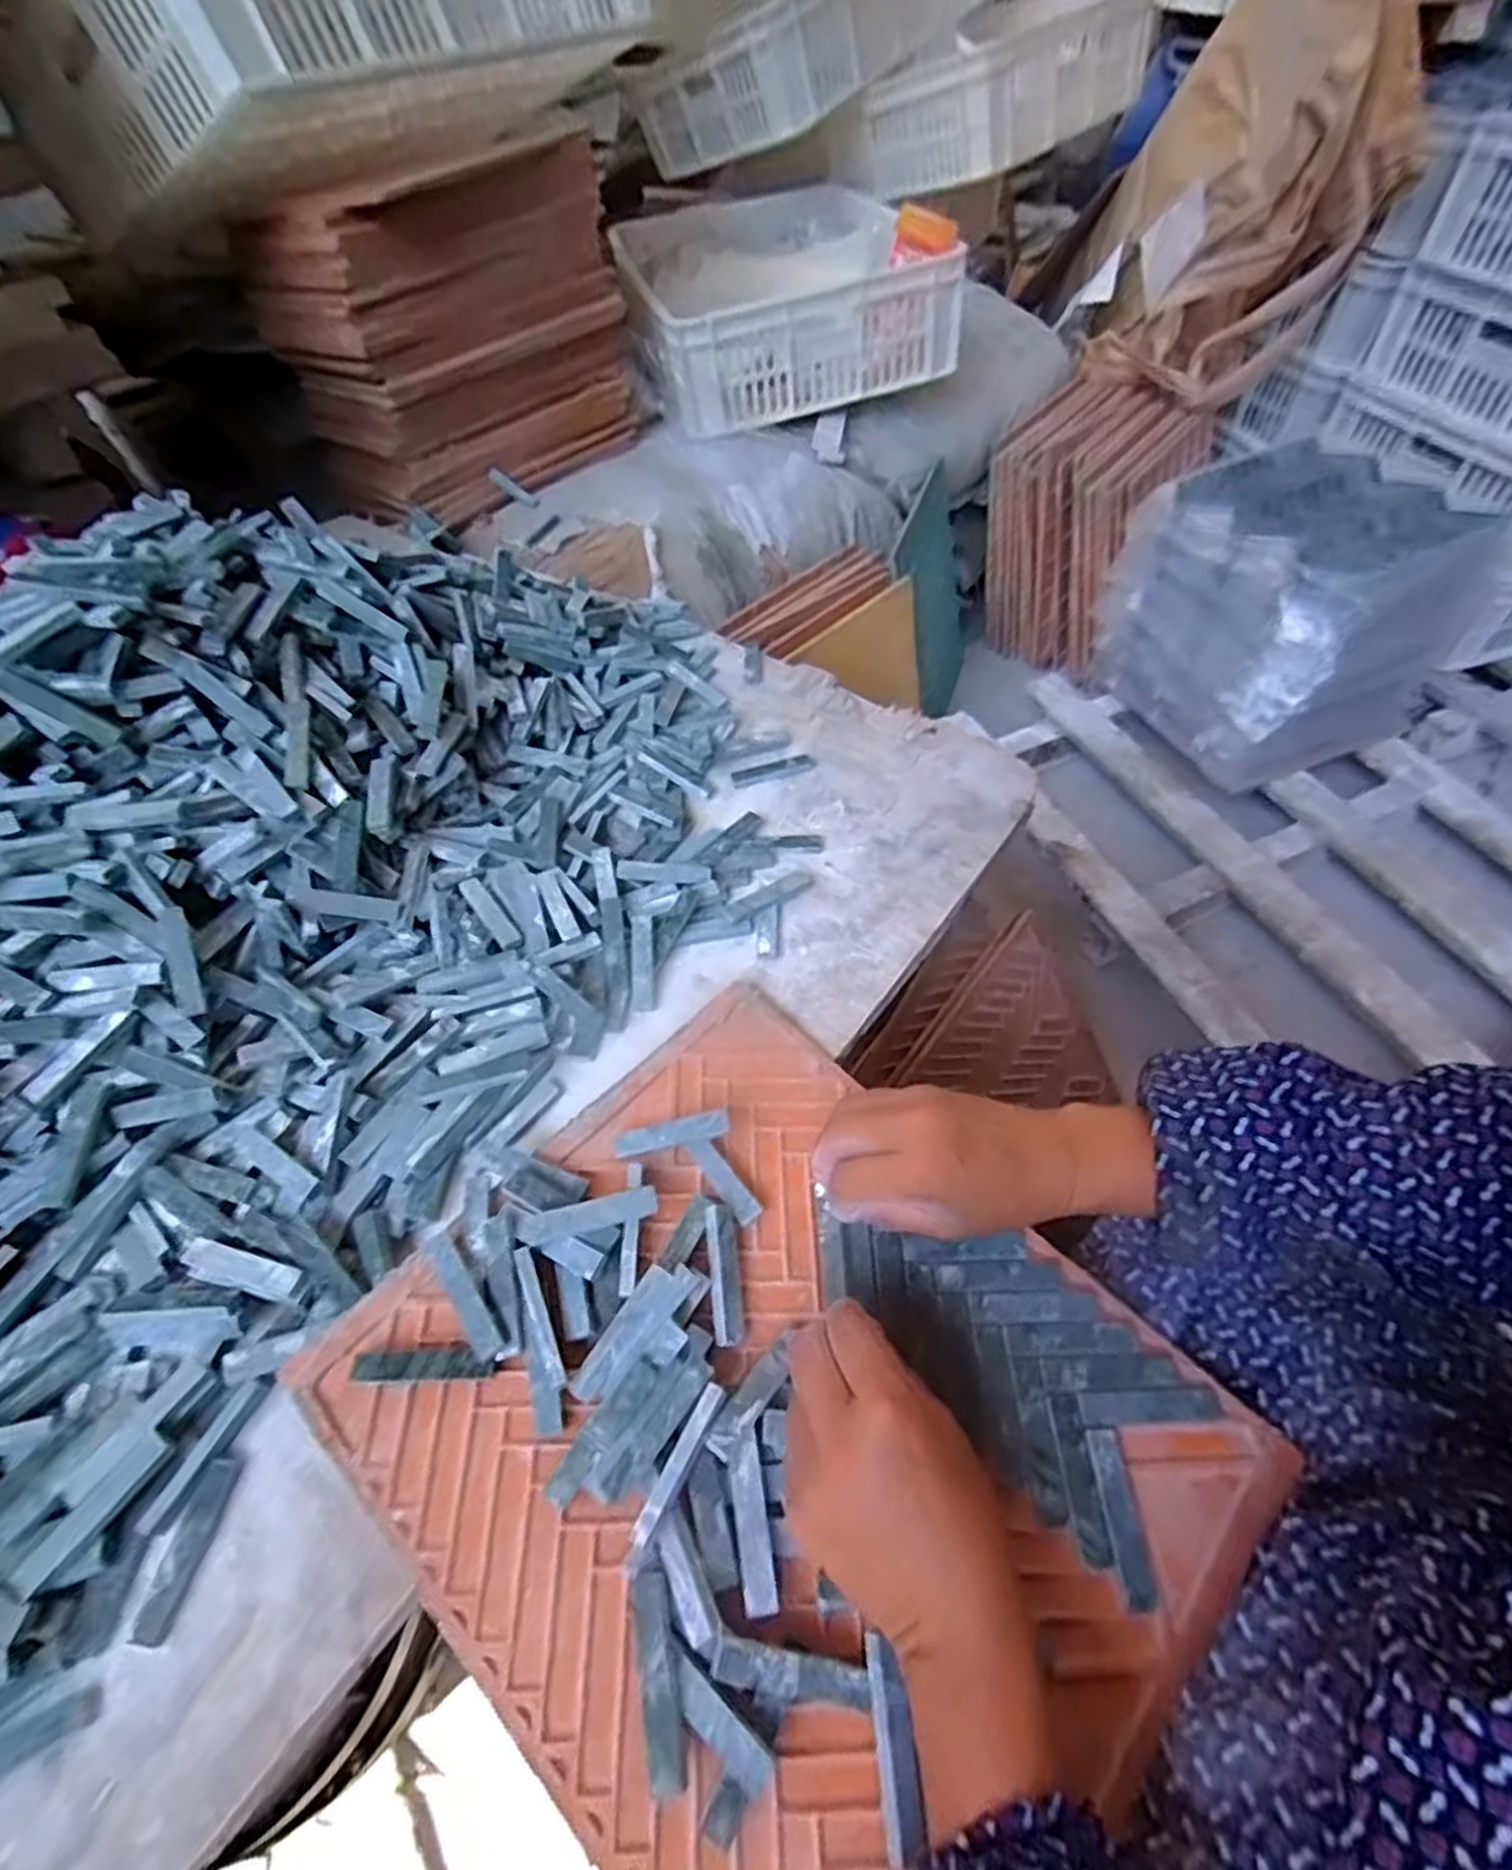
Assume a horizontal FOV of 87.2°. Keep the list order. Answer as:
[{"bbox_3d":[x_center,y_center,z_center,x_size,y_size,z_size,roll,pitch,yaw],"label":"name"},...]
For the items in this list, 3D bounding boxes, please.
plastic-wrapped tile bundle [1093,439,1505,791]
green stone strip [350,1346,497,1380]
[{"bbox_3d":[0.754,-0.455,1.161,0.381,0.348,0.341,-28,55,-16],"label":"plastic-wrapped tile bundle"},{"bbox_3d":[-0.150,0.195,0.360,0.062,0.013,0.013,-3,52,2],"label":"green stone strip"}]

